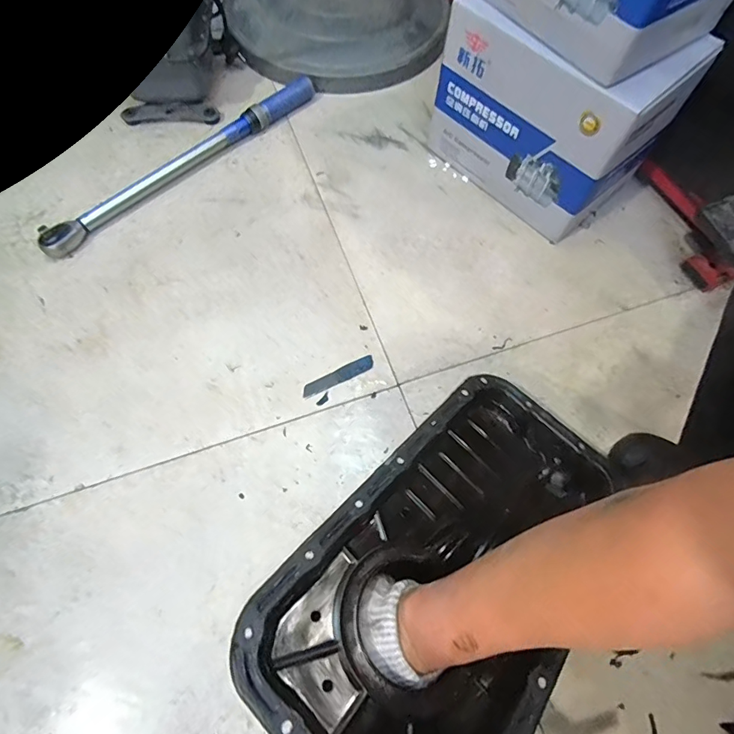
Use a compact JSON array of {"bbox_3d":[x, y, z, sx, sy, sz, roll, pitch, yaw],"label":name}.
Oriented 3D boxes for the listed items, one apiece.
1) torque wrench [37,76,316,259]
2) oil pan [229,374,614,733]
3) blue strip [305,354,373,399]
[{"bbox_3d":[-0.279,-0.328,0.705,0.045,0.037,0.491,43,72,16],"label":"torque wrench"},{"bbox_3d":[0.079,0.184,0.425,0.211,0.099,0.389,41,52,14],"label":"oil pan"},{"bbox_3d":[-0.036,0.011,0.581,0.099,0.004,0.022,-25,69,-12],"label":"blue strip"}]

